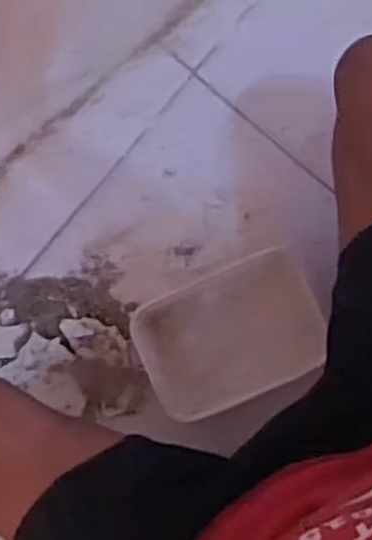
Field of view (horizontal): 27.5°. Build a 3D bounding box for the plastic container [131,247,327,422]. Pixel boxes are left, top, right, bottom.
[{"bbox_3d":[0.050,0.073,0.845,0.197,0.066,0.137,-24,88,5],"label":"plastic container"}]

